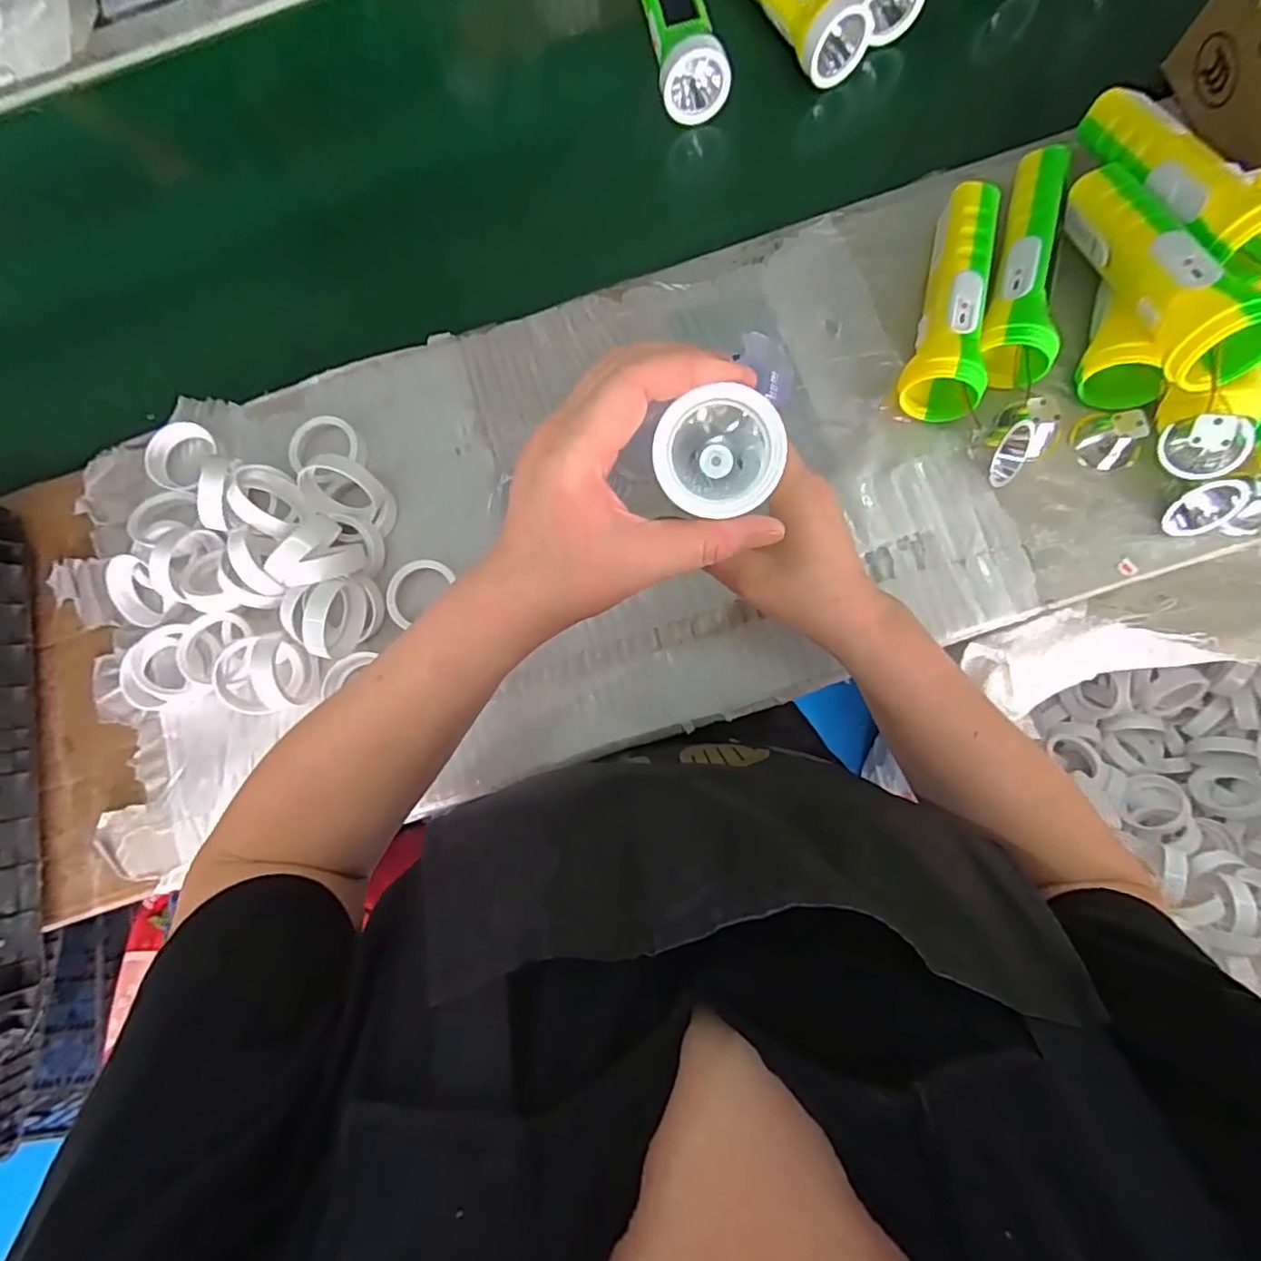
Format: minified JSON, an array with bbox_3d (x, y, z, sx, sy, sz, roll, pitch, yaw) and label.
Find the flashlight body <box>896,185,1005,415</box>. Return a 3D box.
[{"bbox_3d":[0.220,-0.222,0.417,0.048,0.046,0.148,12,84,6],"label":"flashlight body"}]

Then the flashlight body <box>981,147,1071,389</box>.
[{"bbox_3d":[0.269,-0.242,0.414,0.048,0.045,0.144,14,84,6],"label":"flashlight body"}]

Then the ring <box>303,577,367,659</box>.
[{"bbox_3d":[-0.202,-0.008,0.419,0.021,0.055,0.053,8,84,5],"label":"ring"}]

